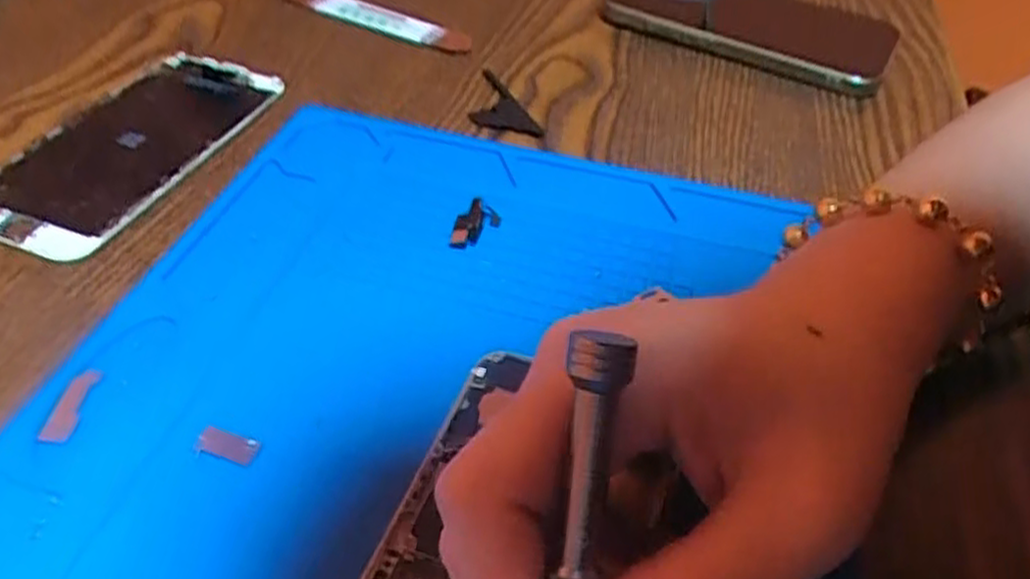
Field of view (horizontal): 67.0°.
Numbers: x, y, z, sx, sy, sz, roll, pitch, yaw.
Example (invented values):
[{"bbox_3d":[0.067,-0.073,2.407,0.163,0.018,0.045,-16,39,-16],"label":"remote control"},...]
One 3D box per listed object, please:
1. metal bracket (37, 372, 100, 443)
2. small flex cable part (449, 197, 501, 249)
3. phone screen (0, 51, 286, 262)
[{"bbox_3d":[-0.128,0.032,0.222,0.009,0.004,0.025,2,44,-2],"label":"metal bracket"},{"bbox_3d":[-0.014,-0.025,0.288,0.014,0.004,0.029,17,45,12],"label":"small flex cable part"},{"bbox_3d":[-0.157,-0.062,0.316,0.065,0.004,0.134,17,45,12],"label":"phone screen"}]

